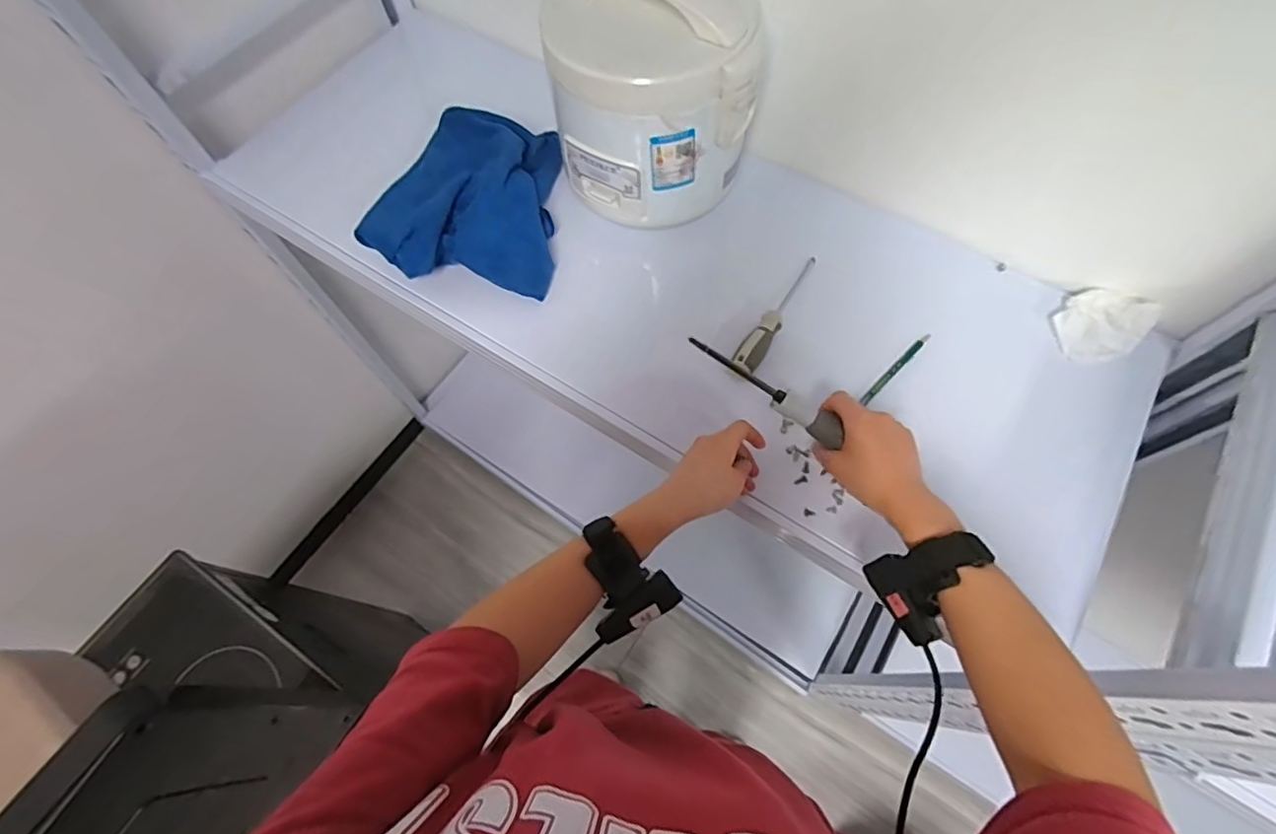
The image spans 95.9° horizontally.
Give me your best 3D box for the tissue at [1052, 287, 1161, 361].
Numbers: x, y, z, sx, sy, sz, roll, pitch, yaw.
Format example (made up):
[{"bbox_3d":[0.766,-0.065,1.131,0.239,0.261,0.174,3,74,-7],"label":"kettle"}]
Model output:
[{"bbox_3d":[0.473,-0.095,0.586,0.084,0.038,0.073,-36,68,-19],"label":"tissue"}]

